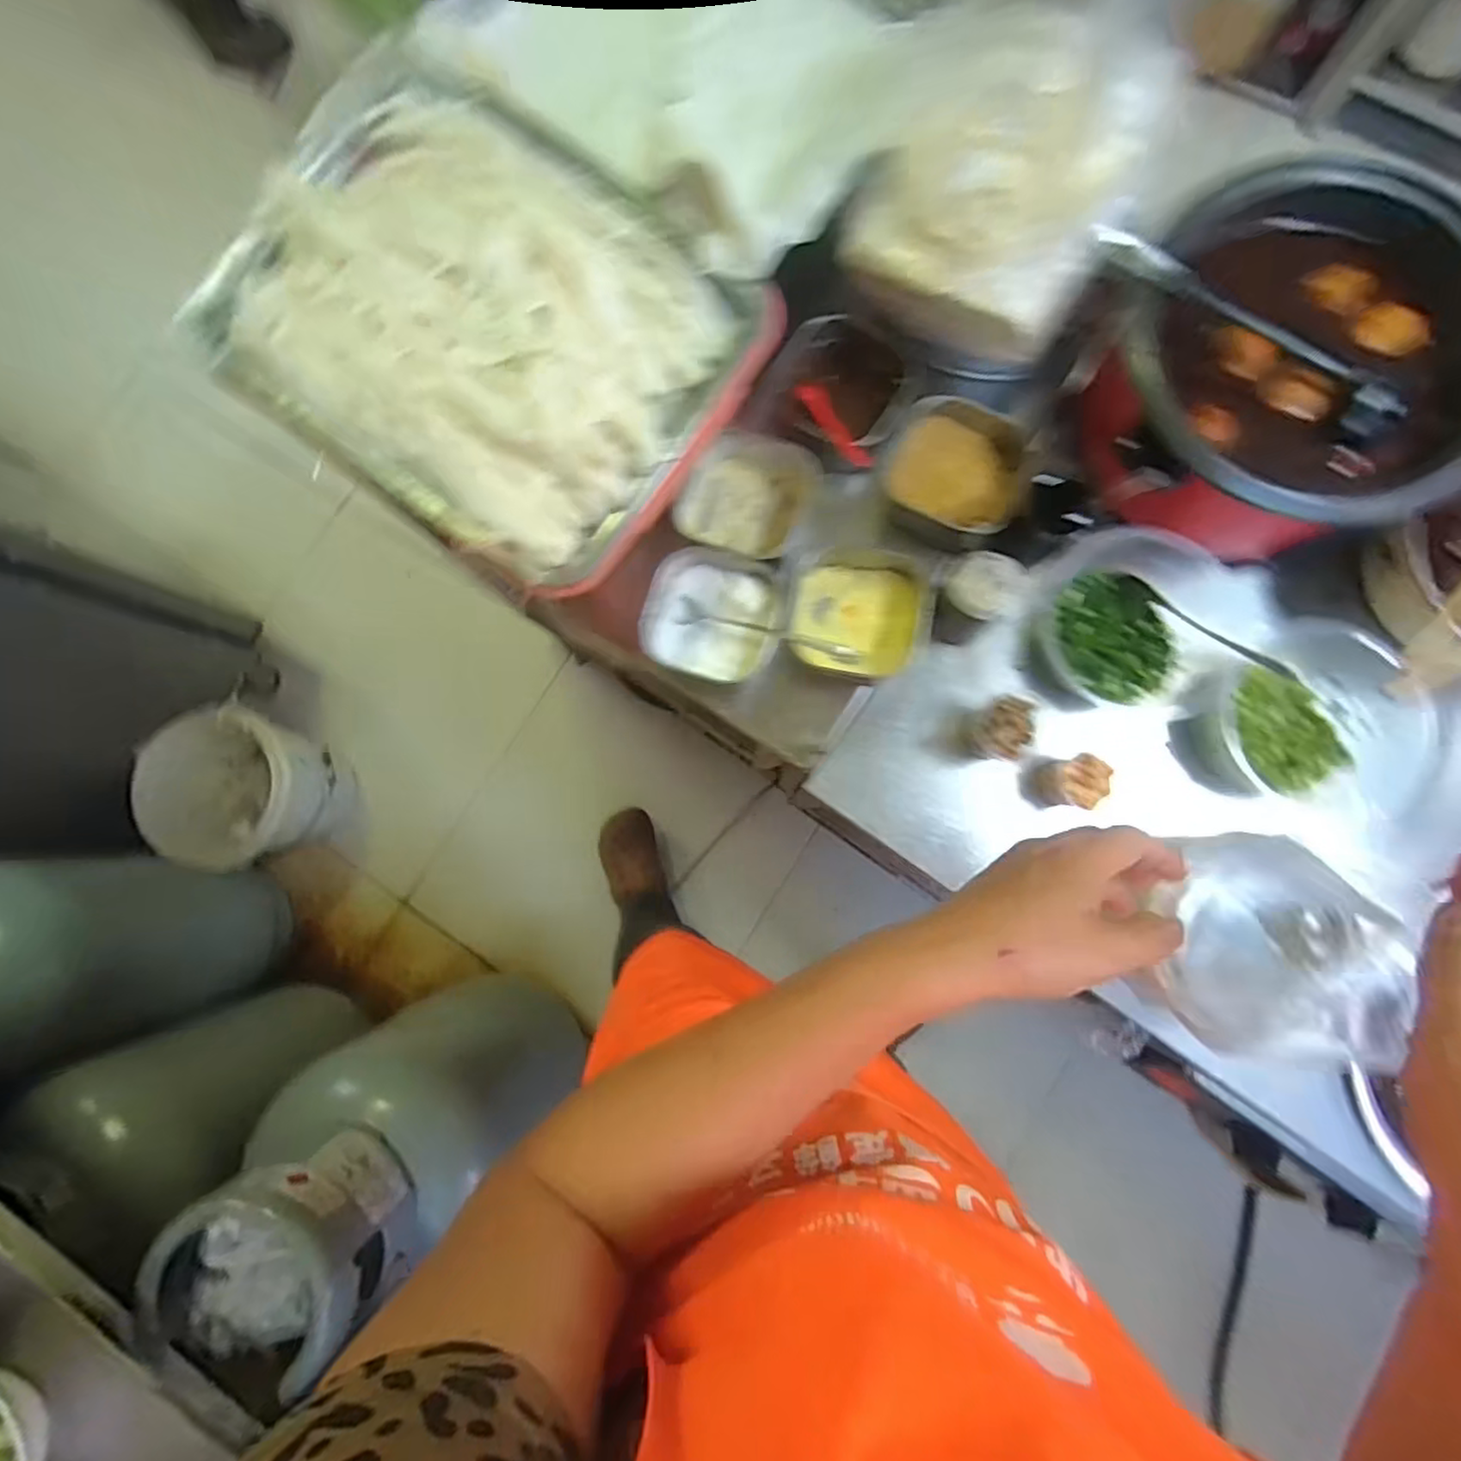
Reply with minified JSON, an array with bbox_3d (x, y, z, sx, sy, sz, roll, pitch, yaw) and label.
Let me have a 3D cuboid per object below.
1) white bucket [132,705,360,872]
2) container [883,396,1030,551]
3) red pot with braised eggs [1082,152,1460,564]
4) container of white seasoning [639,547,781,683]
[{"bbox_3d":[-0.863,0.112,1.242,0.240,0.285,0.263,0,83,3],"label":"white bucket"},{"bbox_3d":[0.185,-0.216,0.571,0.108,0.051,0.108,16,84,5],"label":"container"},{"bbox_3d":[0.396,-0.258,0.504,0.227,0.125,0.236,0,83,3],"label":"red pot with braised eggs"},{"bbox_3d":[-0.014,-0.092,0.563,0.106,0.051,0.103,16,84,5],"label":"container of white seasoning"}]

